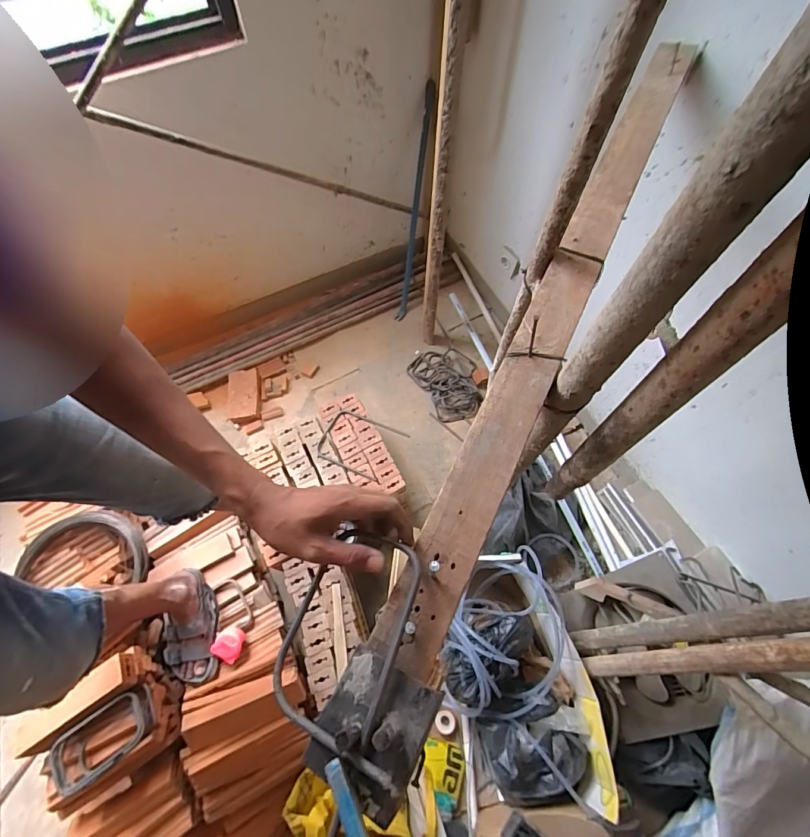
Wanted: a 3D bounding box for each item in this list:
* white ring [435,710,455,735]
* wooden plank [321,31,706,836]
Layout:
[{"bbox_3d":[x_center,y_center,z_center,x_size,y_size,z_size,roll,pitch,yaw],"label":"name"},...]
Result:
[{"bbox_3d":[0.105,0.802,1.091,0.051,0.016,0.051,-1,65,1],"label":"white ring"},{"bbox_3d":[0.180,-0.119,0.480,0.077,0.036,0.867,25,68,13],"label":"wooden plank"}]

